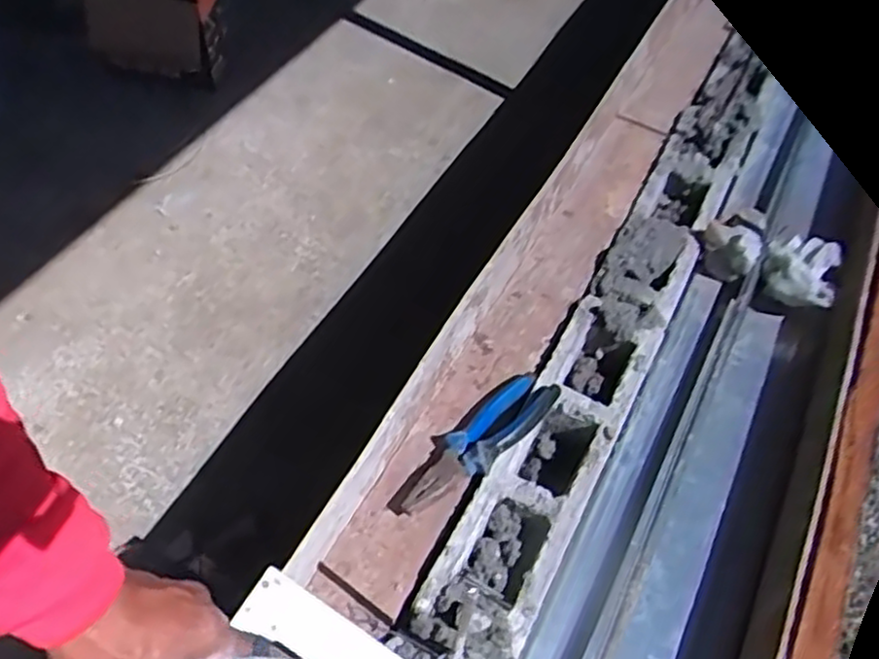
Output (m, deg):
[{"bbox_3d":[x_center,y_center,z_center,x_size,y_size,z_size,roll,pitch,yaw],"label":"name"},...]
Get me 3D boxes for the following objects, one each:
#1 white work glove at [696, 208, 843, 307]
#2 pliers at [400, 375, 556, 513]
[{"bbox_3d":[0.351,-0.077,0.791,0.142,0.044,0.092,30,57,16],"label":"white work glove"},{"bbox_3d":[0.037,0.107,0.693,0.054,0.033,0.184,39,60,21],"label":"pliers"}]

